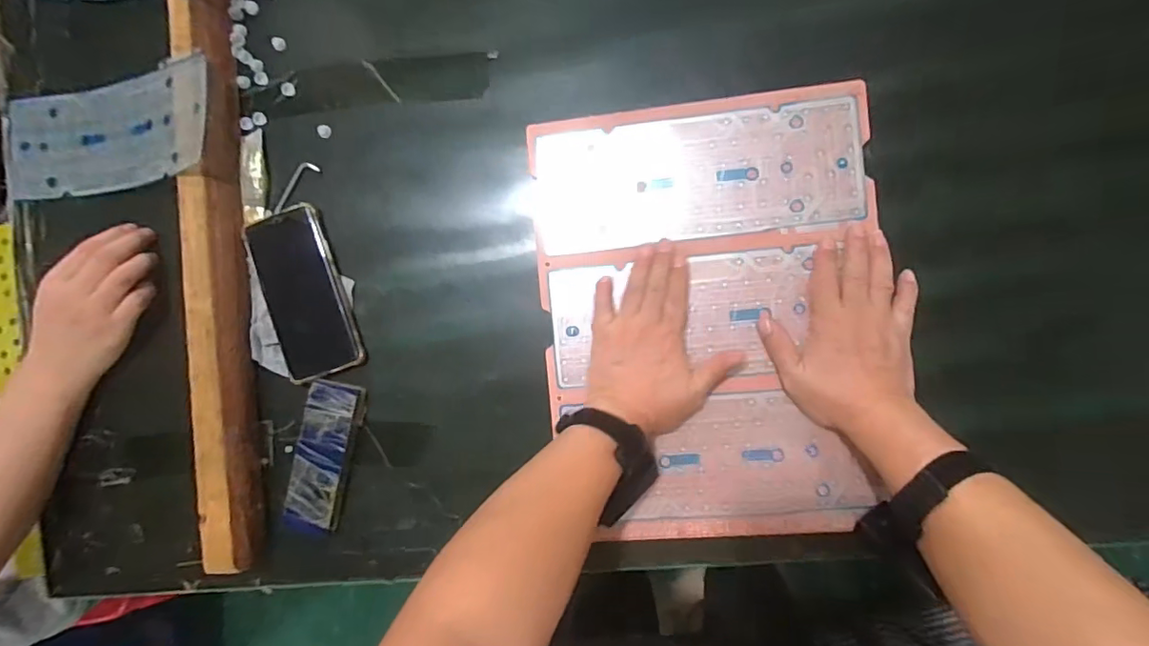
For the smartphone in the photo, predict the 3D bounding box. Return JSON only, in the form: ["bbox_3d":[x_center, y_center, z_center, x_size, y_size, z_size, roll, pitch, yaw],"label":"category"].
[{"bbox_3d":[-0.262,-0.027,0.515,0.079,0.017,0.161,-19,89,7],"label":"smartphone"}]

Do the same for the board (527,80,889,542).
[{"bbox_3d":[0.116,-0.003,0.471,0.285,0.011,0.377,-5,91,7],"label":"board"}]

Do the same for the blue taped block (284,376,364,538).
[{"bbox_3d":[-0.241,0.131,0.514,0.052,0.017,0.147,15,93,6],"label":"blue taped block"}]

